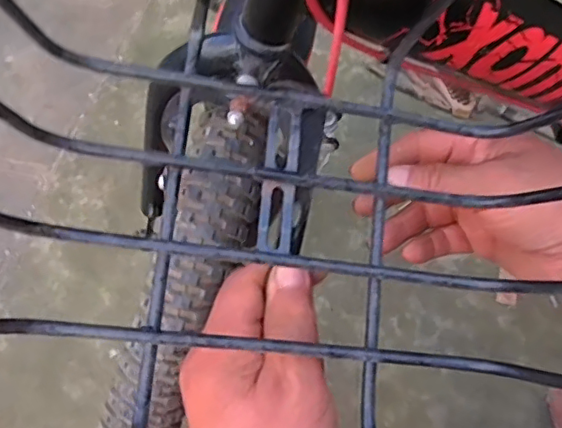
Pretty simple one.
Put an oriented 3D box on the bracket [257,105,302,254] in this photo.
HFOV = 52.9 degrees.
[{"bbox_3d":[-0.001,-0.016,0.258,0.015,0.007,0.068,5,80,2],"label":"bracket"}]

